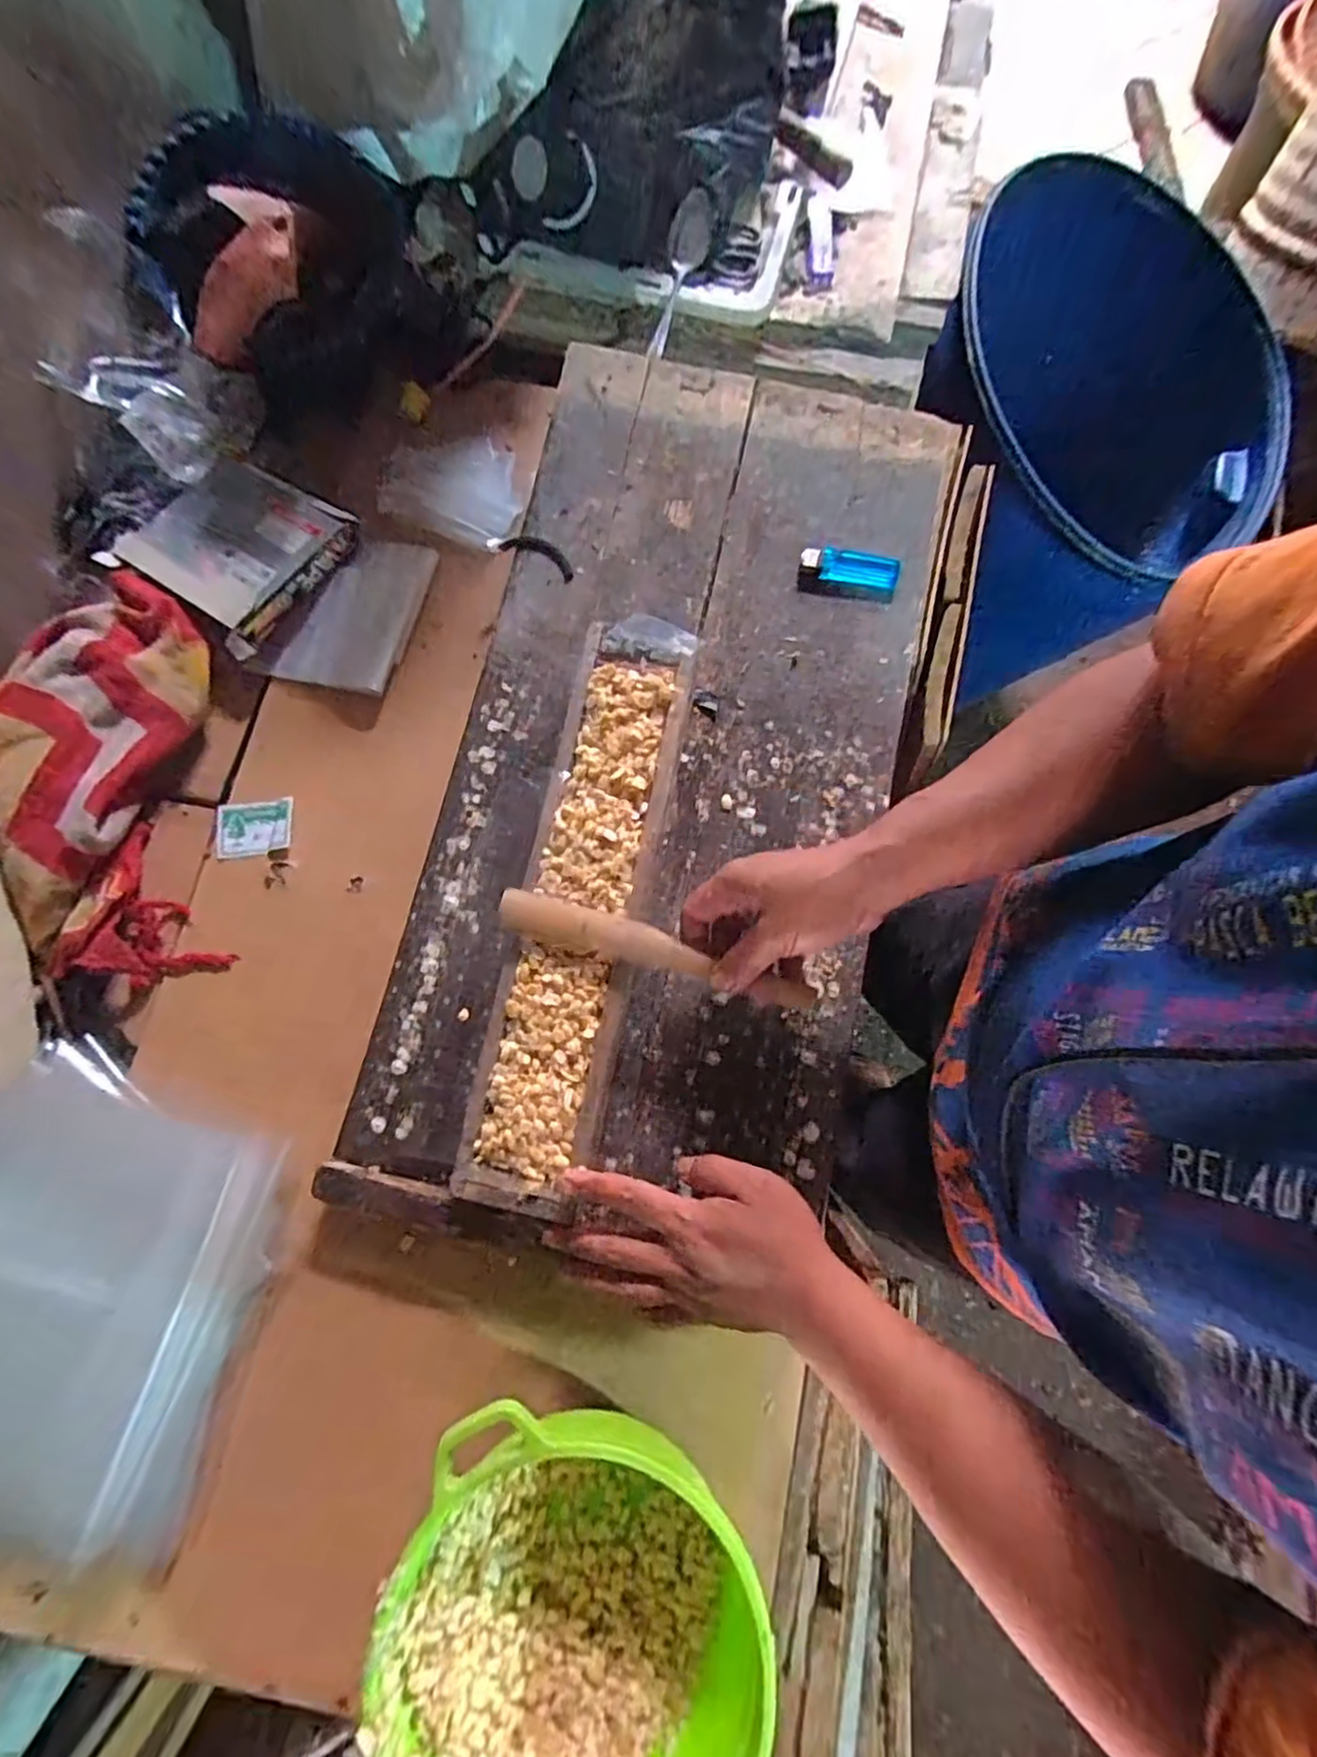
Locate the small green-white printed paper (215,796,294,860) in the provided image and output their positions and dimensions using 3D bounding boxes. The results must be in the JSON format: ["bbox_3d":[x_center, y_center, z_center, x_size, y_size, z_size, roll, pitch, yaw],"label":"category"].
[{"bbox_3d":[-0.336,-0.042,0.561,0.064,0.005,0.047,-4,78,0],"label":"small green-white printed paper"}]

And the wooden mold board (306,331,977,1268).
[{"bbox_3d":[0.013,-0.095,0.528,0.367,0.052,0.719,17,77,4],"label":"wooden mold board"}]

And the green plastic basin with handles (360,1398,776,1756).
[{"bbox_3d":[-0.048,0.422,0.387,0.205,0.090,0.202,0,79,-3],"label":"green plastic basin with handles"}]

